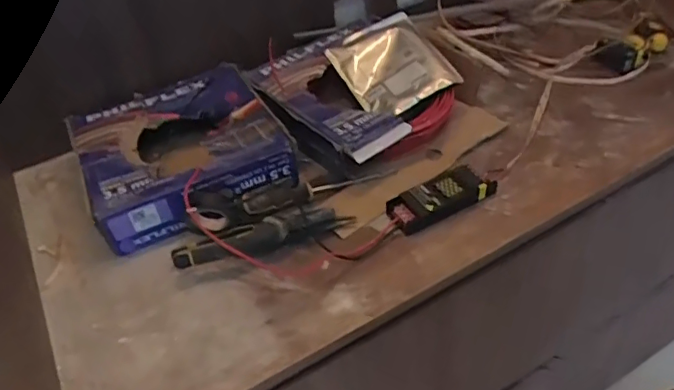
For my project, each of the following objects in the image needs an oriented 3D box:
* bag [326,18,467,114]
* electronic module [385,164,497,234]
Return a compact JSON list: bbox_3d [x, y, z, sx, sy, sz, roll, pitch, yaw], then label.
[{"bbox_3d":[0.087,-0.202,0.882,0.146,0.031,0.176,-30,57,-2],"label":"bag"},{"bbox_3d":[0.134,0.000,0.731,0.138,0.019,0.061,-23,44,-16],"label":"electronic module"}]

